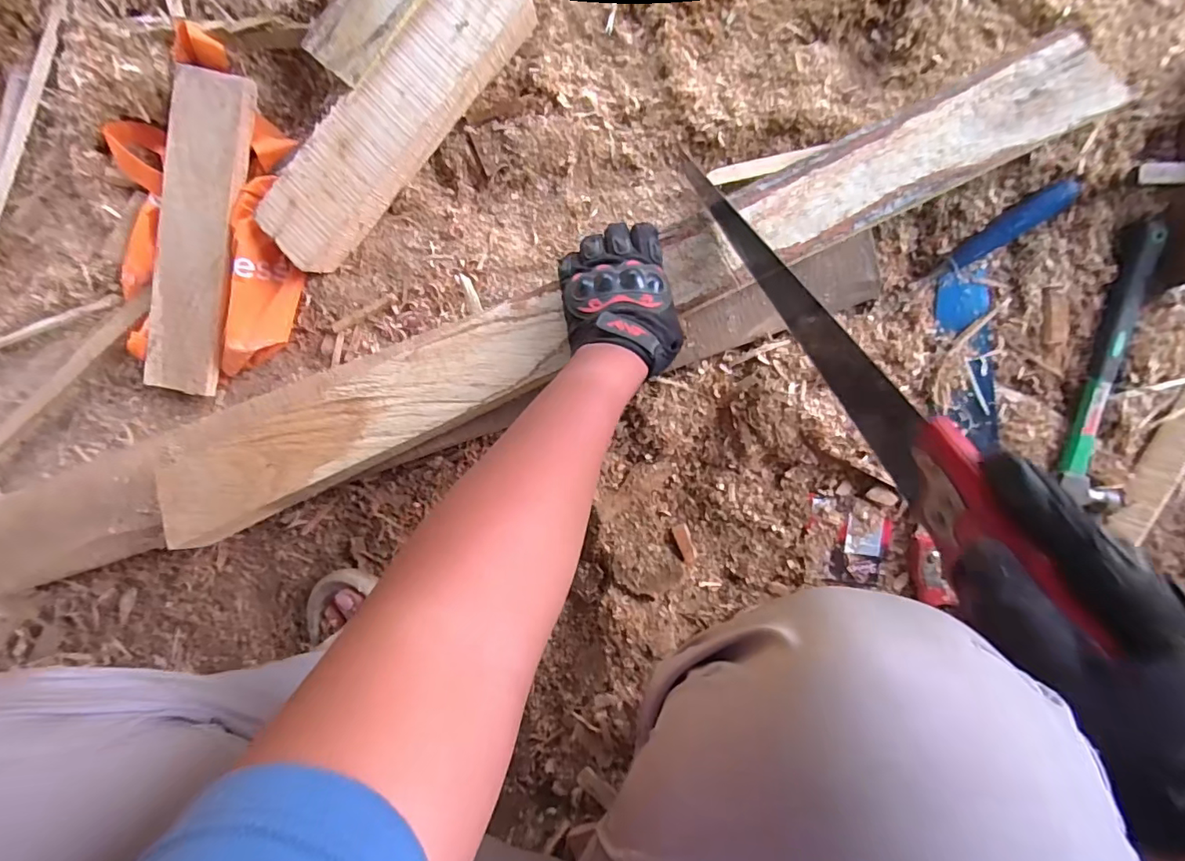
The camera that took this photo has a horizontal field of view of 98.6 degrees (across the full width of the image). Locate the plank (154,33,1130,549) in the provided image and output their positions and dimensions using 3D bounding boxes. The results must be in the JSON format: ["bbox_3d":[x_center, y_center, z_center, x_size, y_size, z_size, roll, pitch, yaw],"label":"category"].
[{"bbox_3d":[-0.011,-0.114,0.496,0.948,0.056,0.109,-24,92,7],"label":"plank"}]

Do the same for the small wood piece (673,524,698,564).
[{"bbox_3d":[0.103,0.125,0.565,0.017,0.004,0.042,-21,94,10],"label":"small wood piece"}]

